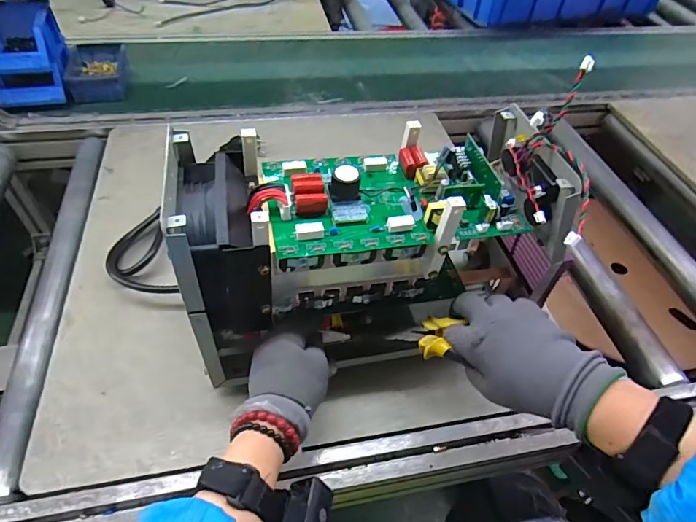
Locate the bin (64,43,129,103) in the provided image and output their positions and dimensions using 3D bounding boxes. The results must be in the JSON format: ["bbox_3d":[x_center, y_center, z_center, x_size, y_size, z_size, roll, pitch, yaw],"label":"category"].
[{"bbox_3d":[-0.475,-0.365,0.862,0.104,0.049,0.154,-13,52,-15],"label":"bin"}]

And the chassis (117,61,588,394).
[{"bbox_3d":[0.027,-0.017,0.457,0.350,0.198,0.141,-7,50,-11],"label":"chassis"}]

